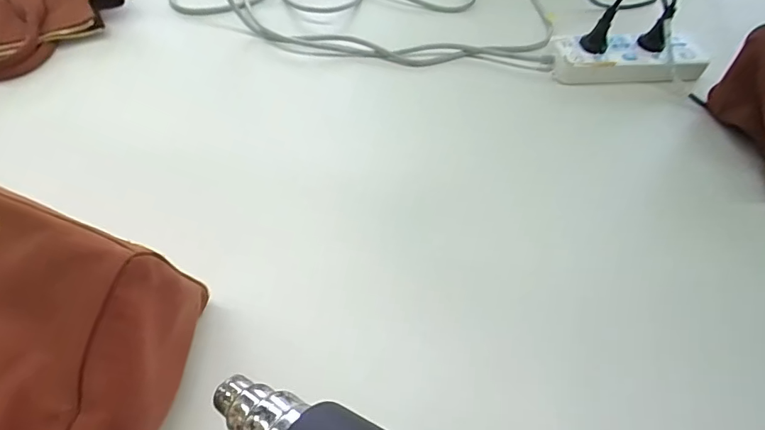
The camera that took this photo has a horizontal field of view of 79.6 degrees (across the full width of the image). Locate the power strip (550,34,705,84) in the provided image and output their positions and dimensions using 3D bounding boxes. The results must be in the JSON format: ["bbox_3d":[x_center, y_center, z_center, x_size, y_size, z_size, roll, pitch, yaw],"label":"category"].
[{"bbox_3d":[0.313,-0.201,0.589,0.191,0.032,0.079,-4,52,-6],"label":"power strip"}]

